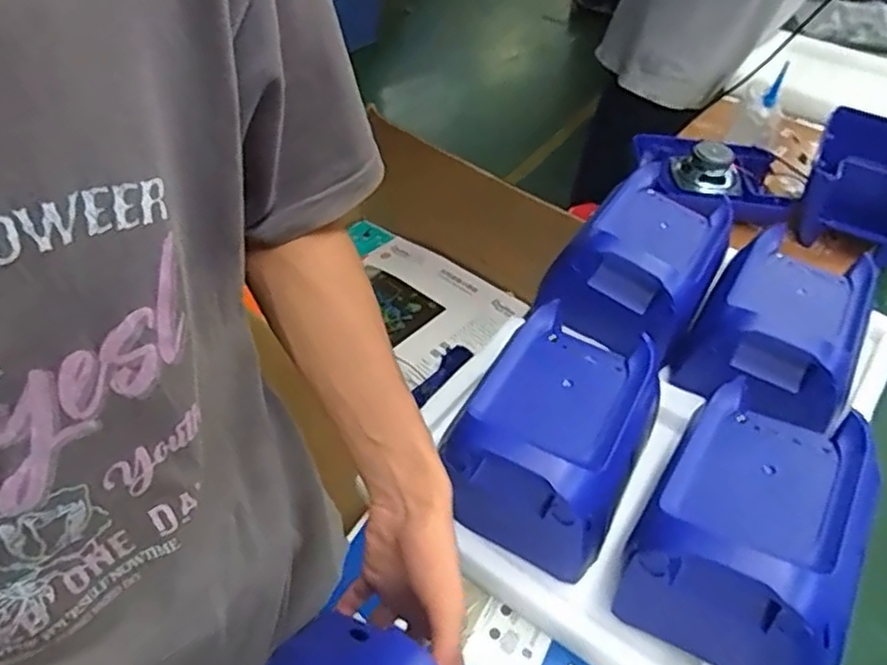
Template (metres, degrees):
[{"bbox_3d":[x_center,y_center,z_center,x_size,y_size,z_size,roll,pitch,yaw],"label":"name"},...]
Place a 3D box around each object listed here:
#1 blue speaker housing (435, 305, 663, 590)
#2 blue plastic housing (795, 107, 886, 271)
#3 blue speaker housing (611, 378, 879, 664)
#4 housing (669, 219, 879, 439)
[{"bbox_3d":[0.108,0.089,0.647,0.151,0.115,0.214,24,50,17],"label":"blue speaker housing"},{"bbox_3d":[0.611,-0.217,0.976,0.174,0.103,0.182,26,51,19],"label":"blue plastic housing"},{"bbox_3d":[0.262,0.157,0.569,0.164,0.124,0.212,28,51,20],"label":"blue speaker housing"},{"bbox_3d":[0.377,-0.005,0.753,0.152,0.100,0.227,31,52,23],"label":"housing"}]

